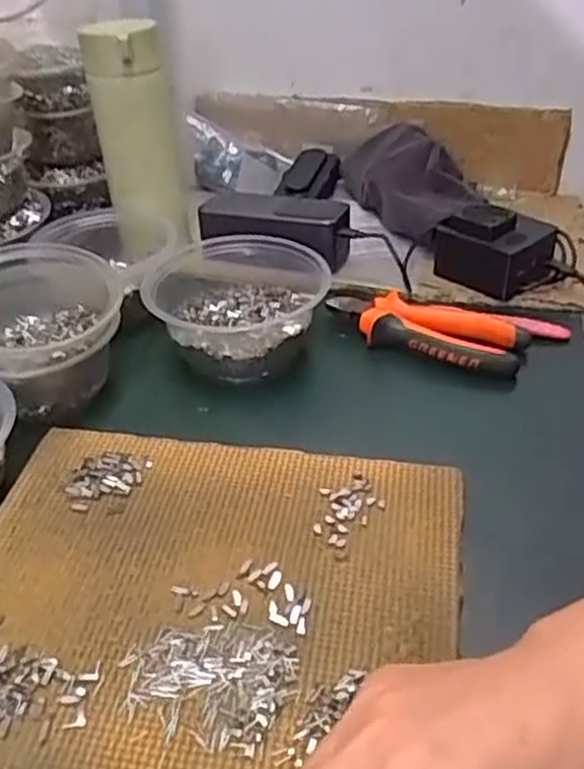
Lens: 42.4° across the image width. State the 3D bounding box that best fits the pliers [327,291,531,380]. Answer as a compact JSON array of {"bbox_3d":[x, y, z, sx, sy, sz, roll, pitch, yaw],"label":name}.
[{"bbox_3d":[0.104,-0.040,0.586,0.151,0.032,0.056,19,41,24],"label":"pliers"}]

